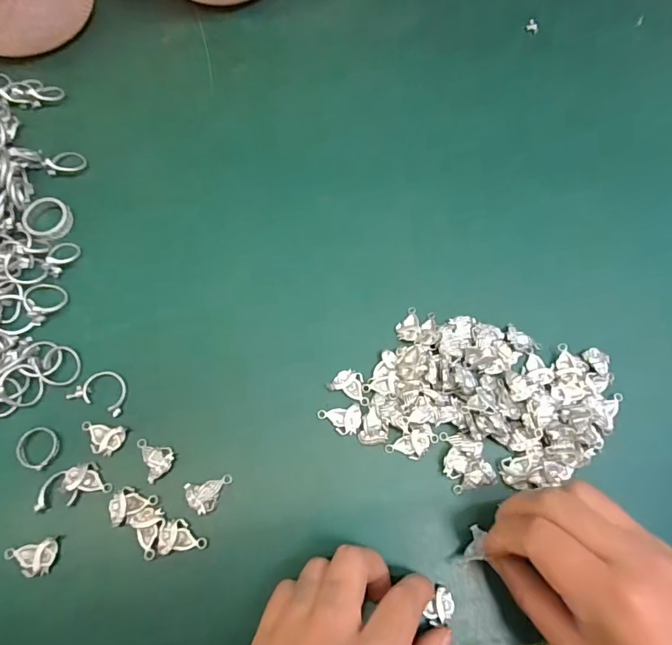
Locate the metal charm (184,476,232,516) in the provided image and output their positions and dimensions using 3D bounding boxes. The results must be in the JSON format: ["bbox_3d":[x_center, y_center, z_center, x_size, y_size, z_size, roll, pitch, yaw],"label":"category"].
[{"bbox_3d":[-0.064,0.088,0.230,0.022,0.006,0.016,-12,69,-6],"label":"metal charm"}]

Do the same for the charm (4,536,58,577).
[{"bbox_3d":[-0.145,0.113,0.216,0.022,0.004,0.015,-15,70,-8],"label":"charm"}]

